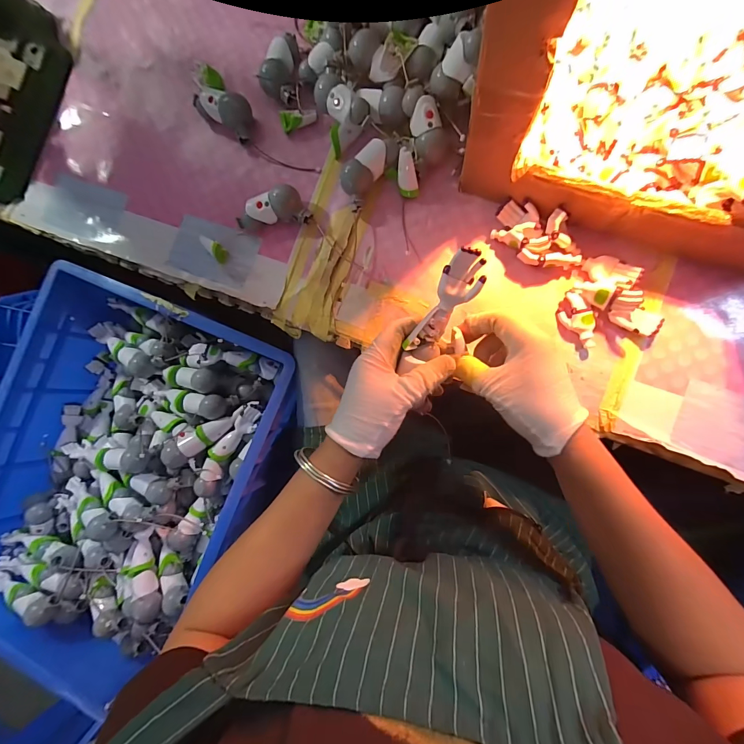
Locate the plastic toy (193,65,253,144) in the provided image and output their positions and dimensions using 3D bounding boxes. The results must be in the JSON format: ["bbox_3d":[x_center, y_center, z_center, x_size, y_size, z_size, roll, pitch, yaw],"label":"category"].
[{"bbox_3d":[-0.179,-0.320,0.432,0.045,0.031,0.106,-41,82,5],"label":"plastic toy"}]

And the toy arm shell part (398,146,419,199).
[{"bbox_3d":[0.038,-0.213,0.387,0.021,0.050,0.012,-6,50,8],"label":"toy arm shell part"}]

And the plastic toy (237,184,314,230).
[{"bbox_3d":[-0.113,-0.188,0.411,0.085,0.034,0.035,-1,87,9],"label":"plastic toy"}]

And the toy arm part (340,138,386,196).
[{"bbox_3d":[-0.008,-0.221,0.394,0.056,0.034,0.030,-43,82,4],"label":"toy arm part"}]

